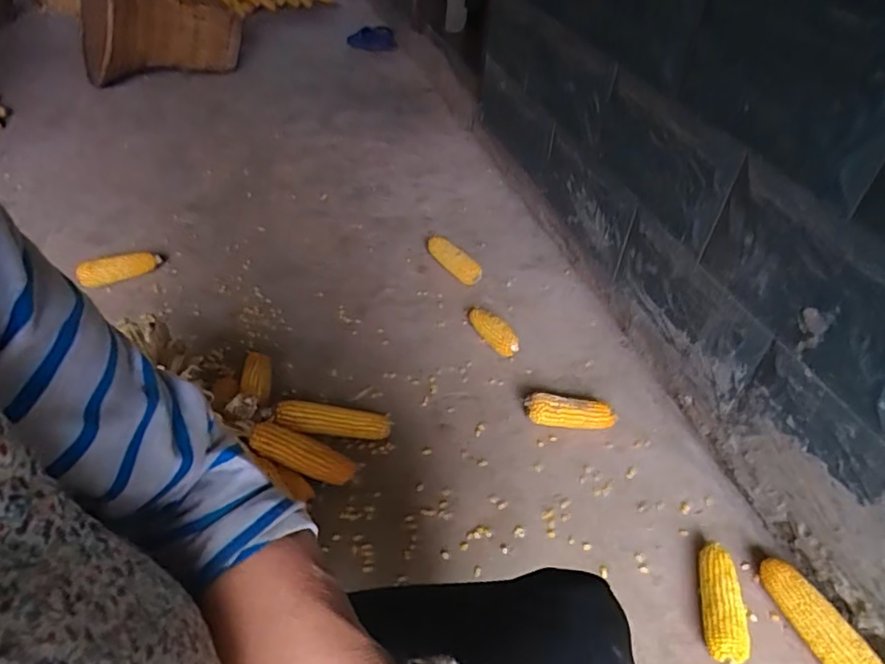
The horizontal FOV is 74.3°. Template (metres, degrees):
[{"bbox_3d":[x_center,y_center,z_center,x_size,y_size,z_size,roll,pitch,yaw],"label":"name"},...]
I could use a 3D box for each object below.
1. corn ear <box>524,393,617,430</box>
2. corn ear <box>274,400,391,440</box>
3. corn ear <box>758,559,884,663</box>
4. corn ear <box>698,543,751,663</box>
[{"bbox_3d":[0.241,0.153,1.101,0.171,0.052,0.048,5,41,0],"label":"corn ear"},{"bbox_3d":[-0.189,0.155,1.022,0.204,0.042,0.045,13,37,-26],"label":"corn ear"},{"bbox_3d":[0.525,0.408,0.821,0.060,0.046,0.188,-17,46,-19],"label":"corn ear"},{"bbox_3d":[0.405,0.391,0.854,0.054,0.043,0.174,9,42,5],"label":"corn ear"}]

